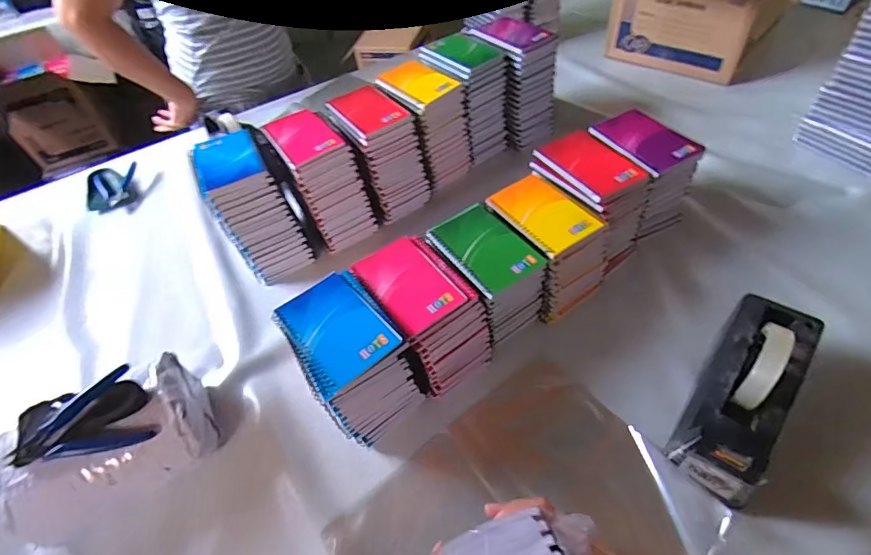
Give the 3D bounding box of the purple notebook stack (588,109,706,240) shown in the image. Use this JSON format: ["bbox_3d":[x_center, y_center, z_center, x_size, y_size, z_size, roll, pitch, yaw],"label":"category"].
[{"bbox_3d":[0.305,-0.156,0.668,0.110,0.134,0.136,-25,52,-12],"label":"purple notebook stack"}]

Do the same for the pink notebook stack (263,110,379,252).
[{"bbox_3d":[-0.186,-0.159,0.723,0.098,0.171,0.143,-31,54,-17],"label":"pink notebook stack"}]

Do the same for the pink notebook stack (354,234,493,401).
[{"bbox_3d":[-0.016,0.045,0.552,0.095,0.131,0.152,-32,54,-17],"label":"pink notebook stack"}]

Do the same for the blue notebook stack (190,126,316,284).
[{"bbox_3d":[-0.282,-0.104,0.681,0.092,0.173,0.145,-30,53,-16],"label":"blue notebook stack"}]

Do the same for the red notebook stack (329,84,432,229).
[{"bbox_3d":[-0.096,-0.202,0.734,0.097,0.164,0.146,-38,56,-22],"label":"red notebook stack"}]

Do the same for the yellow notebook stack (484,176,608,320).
[{"bbox_3d":[0.147,-0.042,0.607,0.100,0.133,0.153,-32,54,-17],"label":"yellow notebook stack"}]

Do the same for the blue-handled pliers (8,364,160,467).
[{"bbox_3d":[-0.364,0.149,0.456,0.122,0.034,0.075,-22,54,-12],"label":"blue-handled pliers"}]

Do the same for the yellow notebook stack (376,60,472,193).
[{"bbox_3d":[-0.024,-0.275,0.800,0.105,0.178,0.147,-37,56,-21],"label":"yellow notebook stack"}]

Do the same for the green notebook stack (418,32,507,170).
[{"bbox_3d":[0.051,-0.328,0.810,0.100,0.165,0.153,-36,55,-20],"label":"green notebook stack"}]

